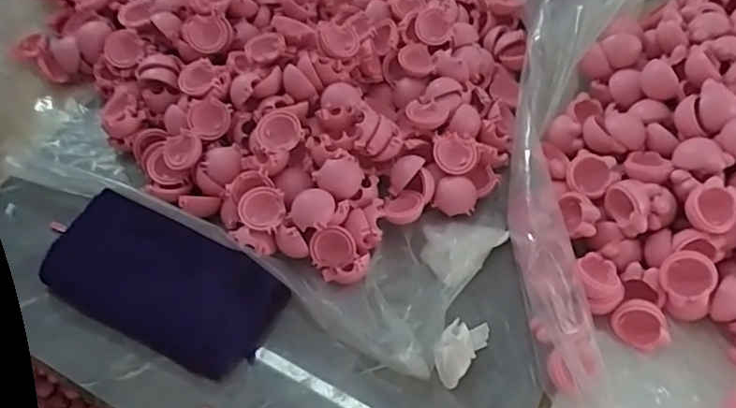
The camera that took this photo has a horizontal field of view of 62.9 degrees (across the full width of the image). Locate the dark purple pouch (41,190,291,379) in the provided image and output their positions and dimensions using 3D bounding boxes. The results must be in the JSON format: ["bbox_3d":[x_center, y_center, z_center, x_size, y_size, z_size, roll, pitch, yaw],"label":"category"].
[{"bbox_3d":[-0.131,0.051,0.384,0.152,0.011,0.076,23,79,12],"label":"dark purple pouch"}]

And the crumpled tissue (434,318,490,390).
[{"bbox_3d":[0.055,0.083,0.357,0.023,0.024,0.045,33,63,19],"label":"crumpled tissue"}]

